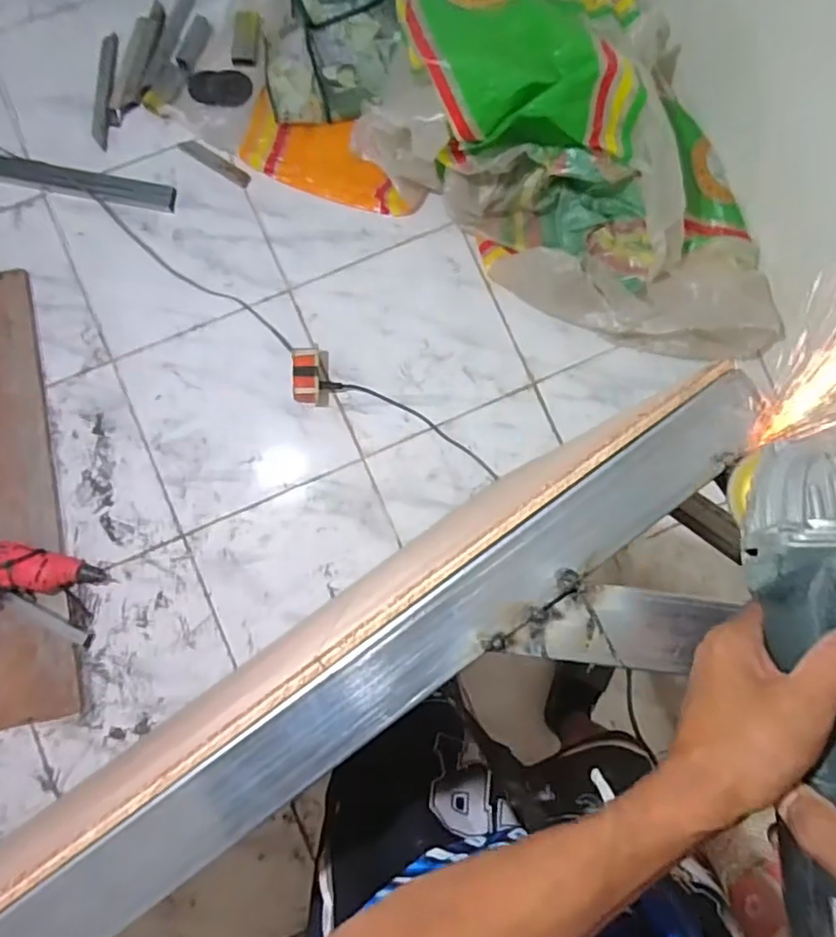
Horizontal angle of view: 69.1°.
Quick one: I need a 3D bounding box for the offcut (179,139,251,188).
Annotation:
[{"bbox_3d":[-0.430,-0.652,1.295,0.160,0.007,0.033,29,91,-8],"label":"offcut"}]

